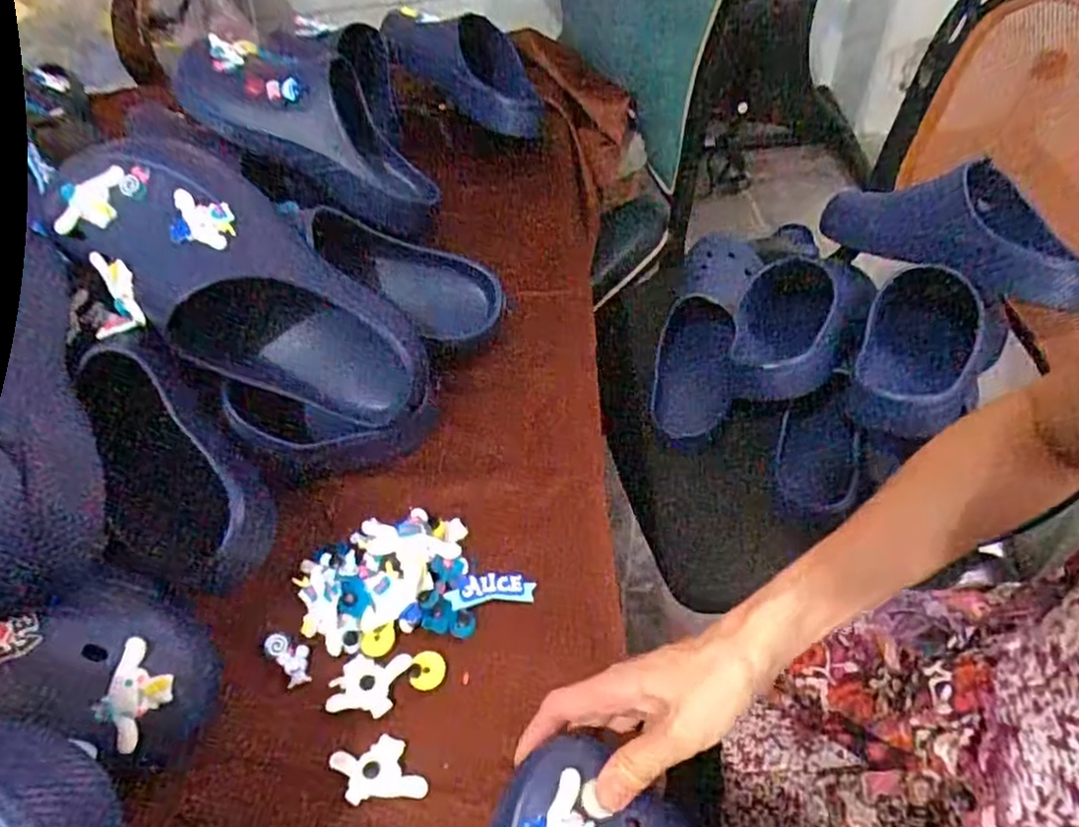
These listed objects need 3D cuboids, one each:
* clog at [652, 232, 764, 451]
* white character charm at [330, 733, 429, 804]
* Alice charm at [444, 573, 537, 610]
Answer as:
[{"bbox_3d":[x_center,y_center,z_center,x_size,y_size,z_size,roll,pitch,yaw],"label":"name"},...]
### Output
[{"bbox_3d":[0.198,-0.105,0.805,0.092,0.090,0.301,13,54,16],"label":"clog"},{"bbox_3d":[-0.100,0.221,0.423,0.059,0.004,0.035,-6,51,1],"label":"white character charm"},{"bbox_3d":[-0.035,0.125,0.487,0.061,0.005,0.022,-3,64,-7],"label":"Alice charm"}]

